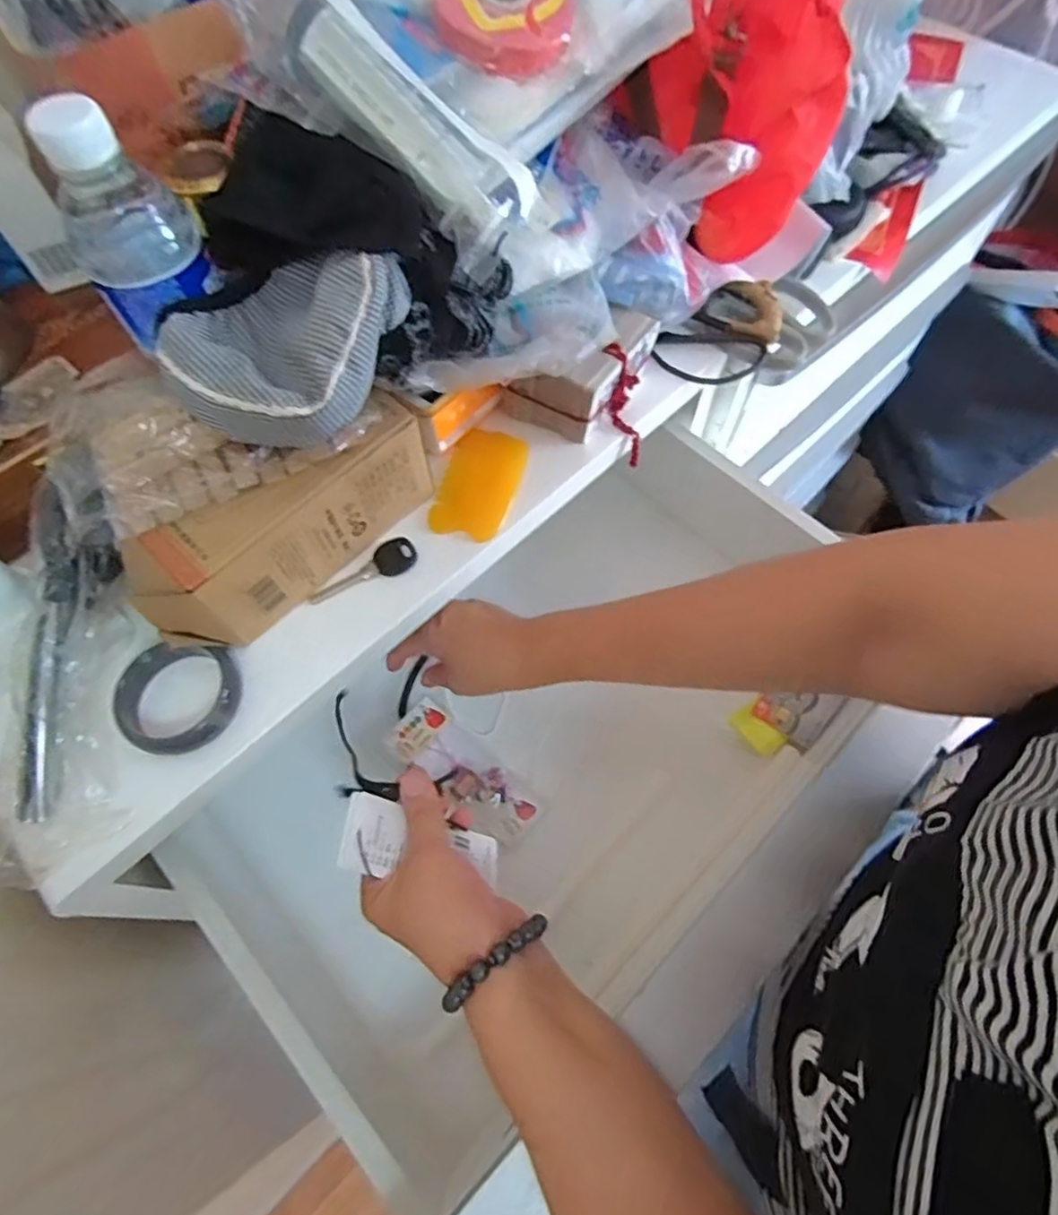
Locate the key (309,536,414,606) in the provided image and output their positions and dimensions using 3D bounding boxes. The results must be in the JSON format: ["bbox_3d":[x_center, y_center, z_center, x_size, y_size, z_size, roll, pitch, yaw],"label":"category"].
[{"bbox_3d":[-0.112,-0.026,0.436,0.074,0.005,0.026,-22,65,-9],"label":"key"}]

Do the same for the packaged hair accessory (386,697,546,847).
[{"bbox_3d":[-0.053,0.136,0.532,0.137,0.009,0.058,39,71,13],"label":"packaged hair accessory"}]

